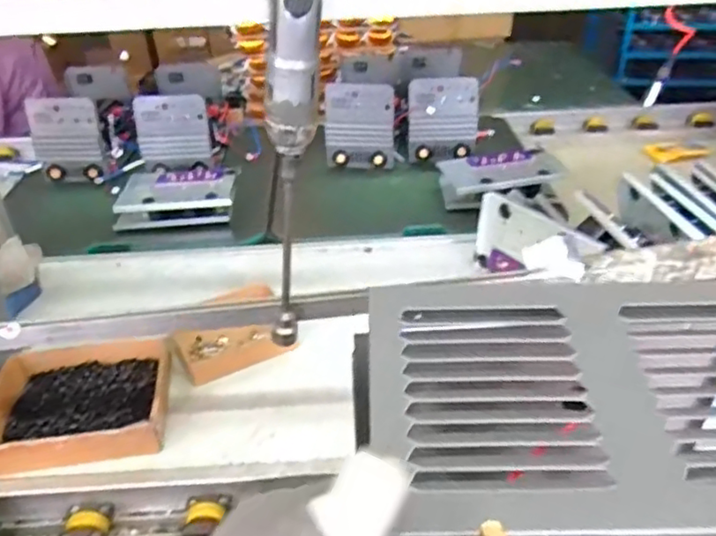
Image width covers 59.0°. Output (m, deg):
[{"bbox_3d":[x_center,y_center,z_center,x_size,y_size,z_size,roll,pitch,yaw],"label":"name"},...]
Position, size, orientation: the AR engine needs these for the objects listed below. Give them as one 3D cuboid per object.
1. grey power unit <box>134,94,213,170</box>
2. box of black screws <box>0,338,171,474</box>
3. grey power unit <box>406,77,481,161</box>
[{"bbox_3d":[-0.411,-0.301,1.408,0.156,0.153,0.042,-6,34,-5],"label":"grey power unit"},{"bbox_3d":[-0.378,0.176,0.865,0.230,0.048,0.205,-8,34,-7],"label":"box of black screws"},{"bbox_3d":[0.197,-0.338,1.462,0.154,0.194,0.066,4,34,10],"label":"grey power unit"}]

